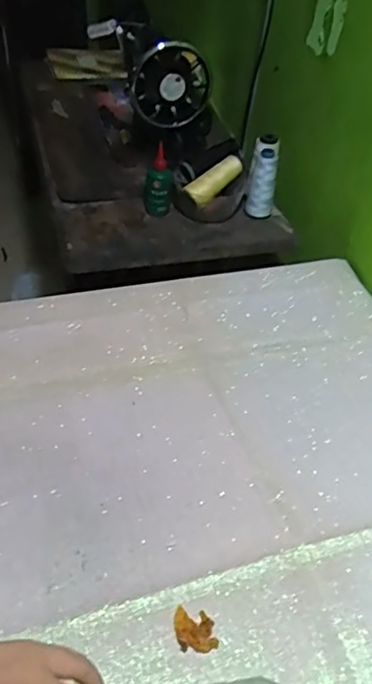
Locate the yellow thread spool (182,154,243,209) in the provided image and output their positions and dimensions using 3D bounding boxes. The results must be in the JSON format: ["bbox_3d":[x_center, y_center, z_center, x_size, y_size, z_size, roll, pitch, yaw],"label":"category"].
[{"bbox_3d":[0.049,-0.269,0.961,0.103,0.035,0.033,-39,53,-6],"label":"yellow thread spool"}]

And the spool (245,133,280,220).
[{"bbox_3d":[0.130,-0.272,0.978,0.046,0.125,0.055,11,44,5],"label":"spool"}]

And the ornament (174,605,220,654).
[{"bbox_3d":[0.007,0.247,0.497,0.033,0.004,0.040,-8,46,-15],"label":"ornament"}]

